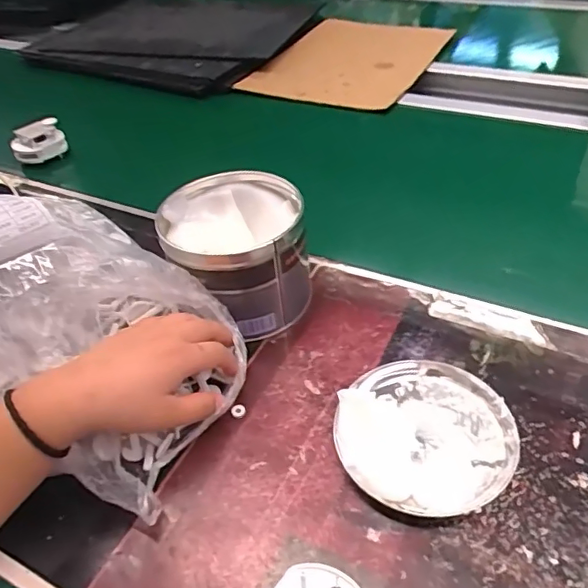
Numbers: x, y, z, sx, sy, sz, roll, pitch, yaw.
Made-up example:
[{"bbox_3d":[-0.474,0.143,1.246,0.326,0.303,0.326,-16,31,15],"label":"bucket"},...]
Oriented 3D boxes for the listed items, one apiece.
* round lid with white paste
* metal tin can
[{"bbox_3d":[0.096,0.100,0.409,0.129,0.016,0.122,-3,41,3],"label":"round lid with white paste"},{"bbox_3d":[-0.053,-0.034,0.516,0.128,0.101,0.125,-8,41,-3],"label":"metal tin can"}]

